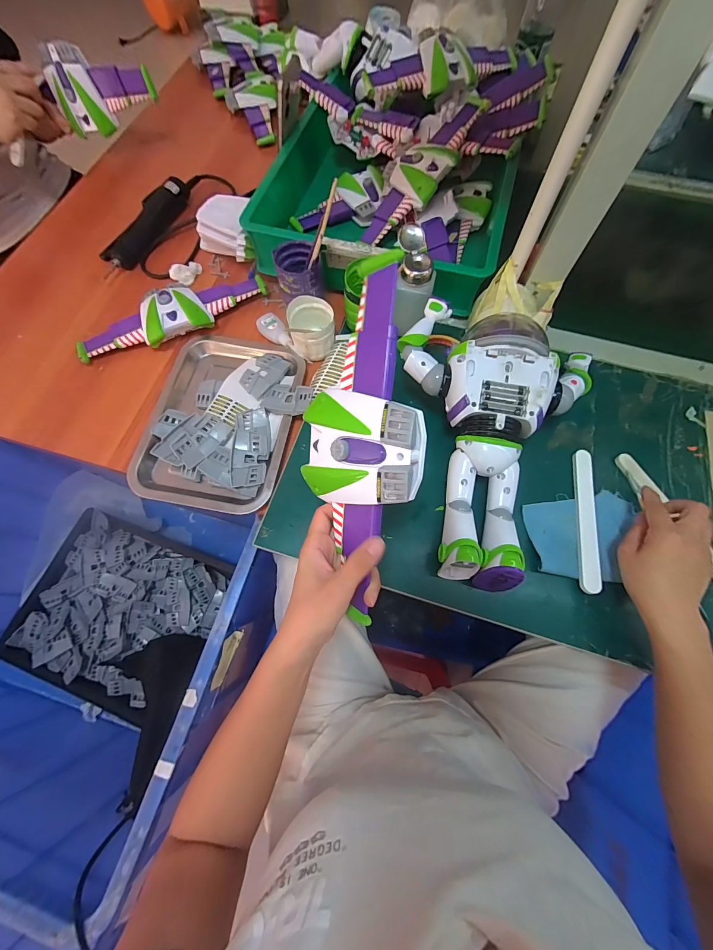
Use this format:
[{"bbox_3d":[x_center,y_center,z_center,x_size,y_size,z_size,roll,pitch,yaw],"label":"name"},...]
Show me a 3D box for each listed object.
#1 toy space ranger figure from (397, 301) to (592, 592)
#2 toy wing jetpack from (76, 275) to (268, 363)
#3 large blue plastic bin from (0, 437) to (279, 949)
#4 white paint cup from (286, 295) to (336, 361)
[{"bbox_3d":[0.170,-0.049,0.393,0.238,0.085,0.352,4,83,2],"label":"toy space ranger figure"},{"bbox_3d":[-0.279,-0.245,0.510,0.293,0.043,0.088,-27,72,-9],"label":"toy wing jetpack"},{"bbox_3d":[-0.477,0.262,0.598,0.600,0.365,0.516,14,71,5],"label":"large blue plastic bin"},{"bbox_3d":[-0.063,-0.209,0.479,0.065,0.050,0.071,-5,70,-1],"label":"white paint cup"}]

